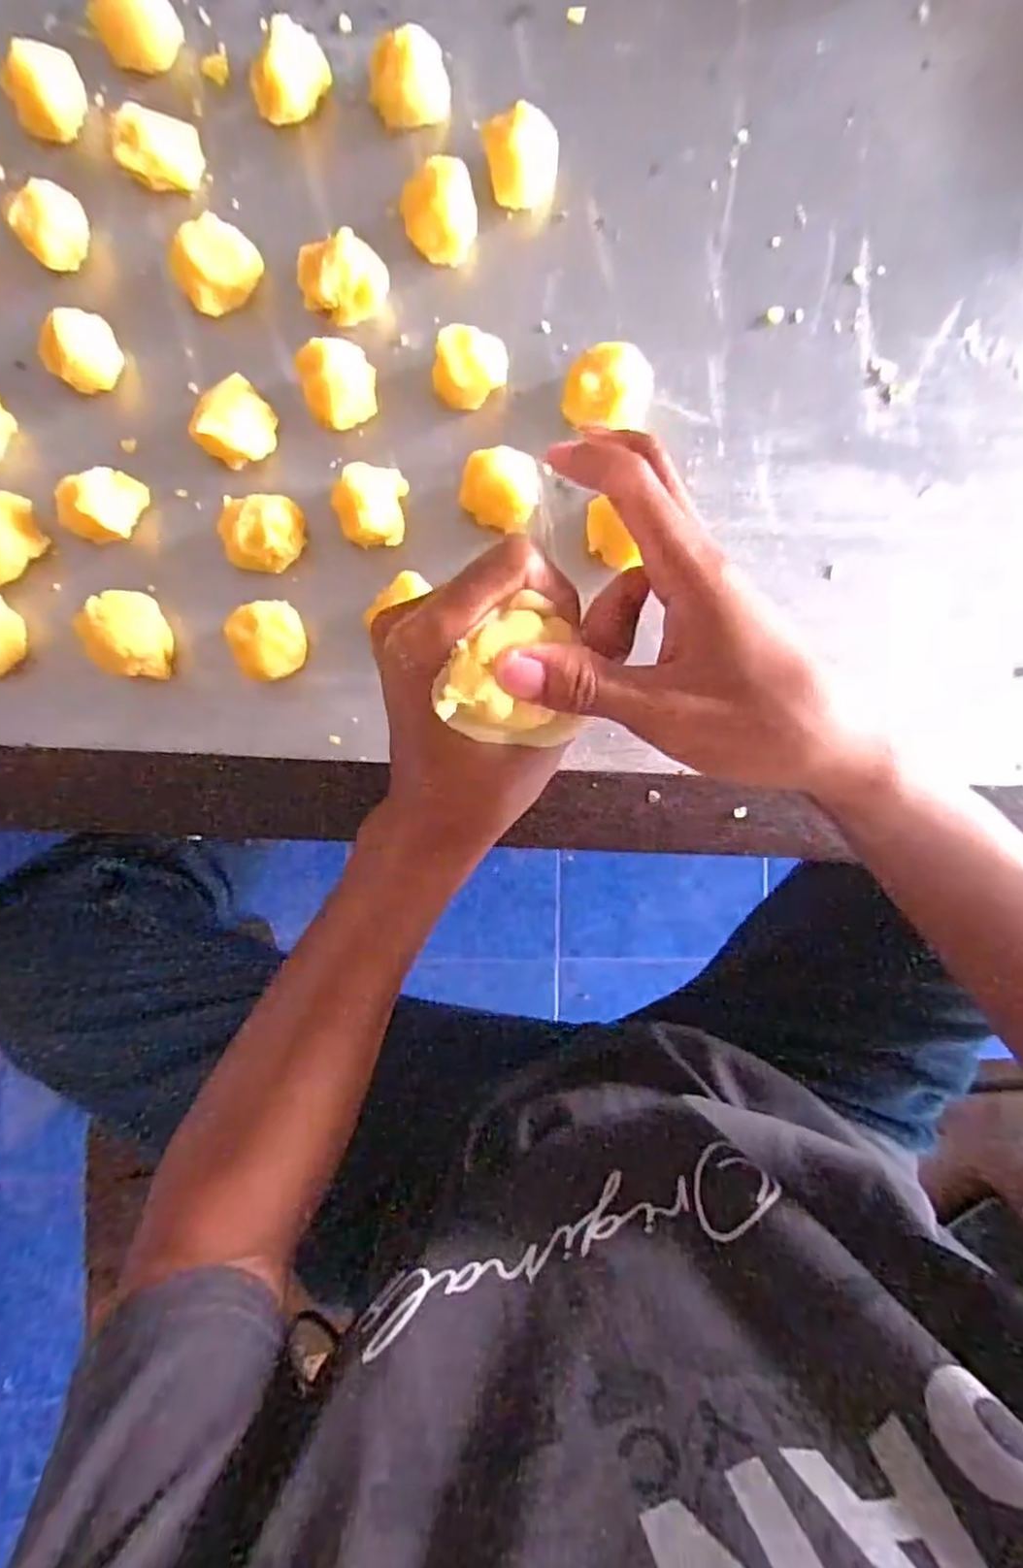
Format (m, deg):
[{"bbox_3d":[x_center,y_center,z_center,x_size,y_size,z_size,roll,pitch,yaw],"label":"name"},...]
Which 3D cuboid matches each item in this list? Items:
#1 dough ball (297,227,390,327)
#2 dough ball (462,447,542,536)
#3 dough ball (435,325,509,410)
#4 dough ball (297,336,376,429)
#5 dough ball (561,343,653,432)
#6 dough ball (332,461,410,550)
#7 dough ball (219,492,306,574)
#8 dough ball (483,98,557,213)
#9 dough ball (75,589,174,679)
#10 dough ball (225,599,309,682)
[{"bbox_3d":[-0.073,-0.220,0.319,0.037,0.027,0.025,-14,89,-2],"label":"dough ball"},{"bbox_3d":[-0.005,-0.126,0.318,0.030,0.031,0.028,23,88,-1],"label":"dough ball"},{"bbox_3d":[-0.018,-0.182,0.320,0.032,0.029,0.024,-4,88,-2],"label":"dough ball"},{"bbox_3d":[-0.075,-0.175,0.318,0.030,0.028,0.028,0,88,-2],"label":"dough ball"},{"bbox_3d":[0.043,-0.172,0.322,0.039,0.030,0.030,6,88,-1],"label":"dough ball"},{"bbox_3d":[-0.062,-0.120,0.317,0.029,0.029,0.034,4,88,-1],"label":"dough ball"},{"bbox_3d":[-0.108,-0.109,0.314,0.034,0.022,0.030,-8,88,-2],"label":"dough ball"},{"bbox_3d":[0.006,-0.275,0.321,0.030,0.023,0.029,0,88,-2],"label":"dough ball"},{"bbox_3d":[-0.164,-0.063,0.310,0.031,0.026,0.036,-3,88,-2],"label":"dough ball"},{"bbox_3d":[-0.103,-0.061,0.314,0.030,0.025,0.031,0,88,-2],"label":"dough ball"}]

